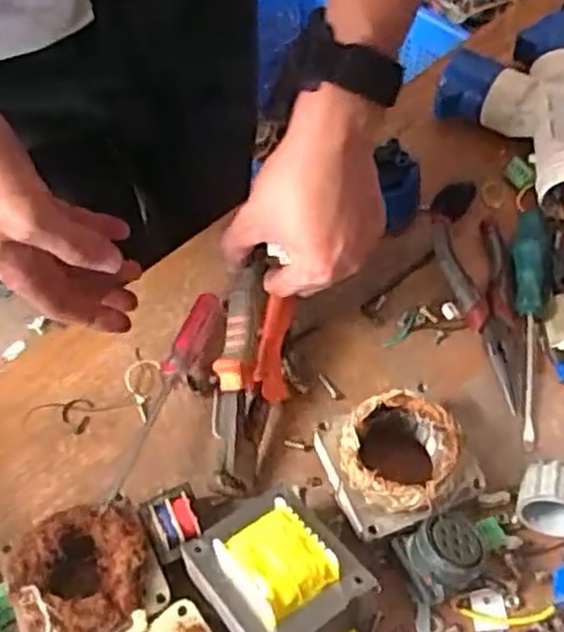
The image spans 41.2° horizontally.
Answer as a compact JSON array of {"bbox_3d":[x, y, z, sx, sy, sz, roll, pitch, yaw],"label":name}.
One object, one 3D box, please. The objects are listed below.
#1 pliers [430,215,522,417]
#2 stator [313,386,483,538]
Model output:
[{"bbox_3d":[0.145,-0.007,0.533,0.049,0.018,0.150,-7,60,-1],"label":"pliers"},{"bbox_3d":[0.070,0.092,0.458,0.079,0.059,0.074,-23,61,-10],"label":"stator"}]

